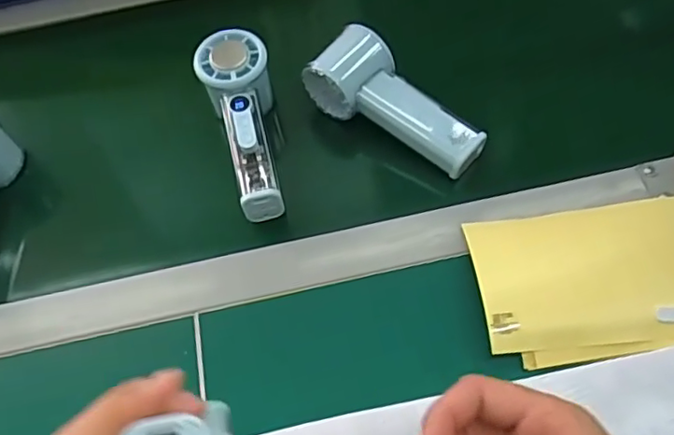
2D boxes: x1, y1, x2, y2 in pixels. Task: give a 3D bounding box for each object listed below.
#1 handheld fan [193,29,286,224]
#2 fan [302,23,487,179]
[{"bbox_3d":[-0.072,-0.071,0.475,0.053,0.050,0.155,-13,73,-4],"label":"handheld fan"},{"bbox_3d":[0.044,-0.089,0.466,0.060,0.043,0.144,-40,65,-18],"label":"fan"}]

